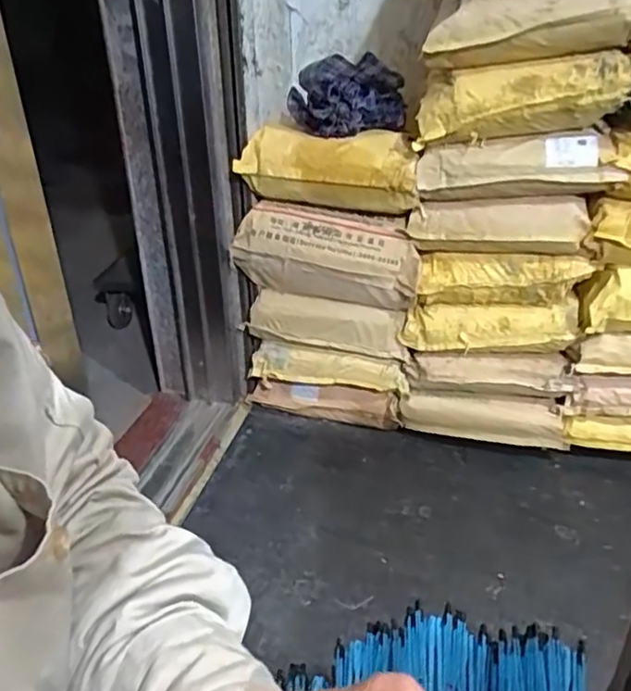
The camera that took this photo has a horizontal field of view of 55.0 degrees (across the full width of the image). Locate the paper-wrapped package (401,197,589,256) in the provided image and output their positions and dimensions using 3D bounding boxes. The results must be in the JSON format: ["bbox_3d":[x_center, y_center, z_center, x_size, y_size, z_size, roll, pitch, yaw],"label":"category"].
[{"bbox_3d":[0.433,-0.290,1.453,0.405,0.126,0.112,6,30,12],"label":"paper-wrapped package"}]

